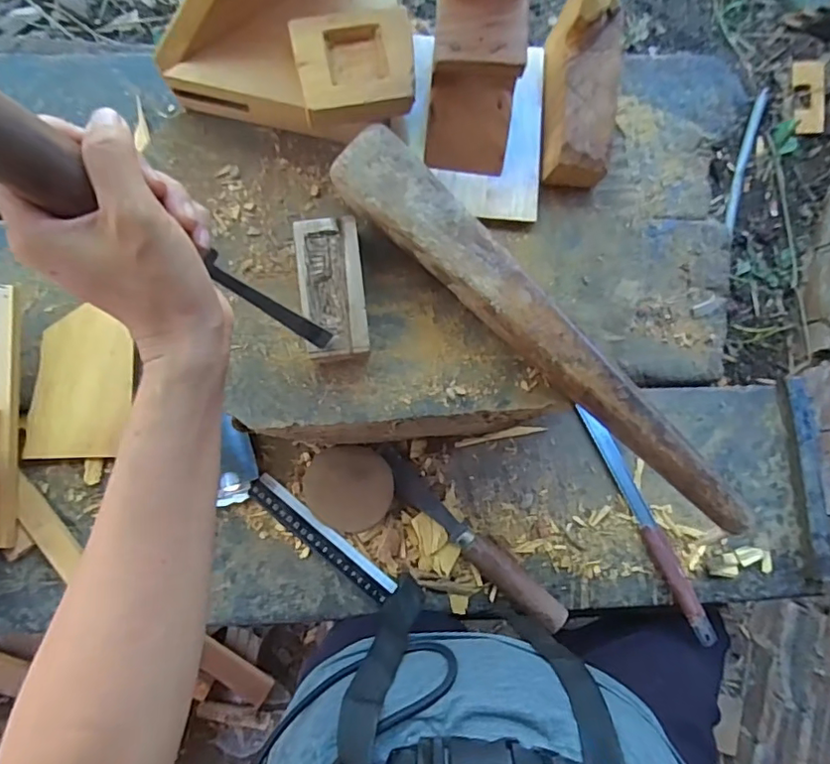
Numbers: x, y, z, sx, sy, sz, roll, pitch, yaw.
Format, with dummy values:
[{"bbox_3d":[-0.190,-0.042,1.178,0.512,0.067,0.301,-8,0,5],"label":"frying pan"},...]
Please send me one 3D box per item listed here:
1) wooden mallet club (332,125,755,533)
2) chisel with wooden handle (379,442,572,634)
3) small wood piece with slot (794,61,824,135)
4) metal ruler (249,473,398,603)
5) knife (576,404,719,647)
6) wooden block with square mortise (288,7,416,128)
[{"bbox_3d":[0.103,-0.027,0.416,0.407,0.044,0.054,43,83,0],"label":"wooden mallet club"},{"bbox_3d":[0.056,0.167,0.593,0.253,0.038,0.032,43,83,0],"label":"chisel with wooden handle"},{"bbox_3d":[0.976,-0.707,1.386,0.061,0.028,0.184,0,93,26],"label":"small wood piece with slot"},{"bbox_3d":[-0.100,0.169,0.605,0.187,0.006,0.027,40,83,4],"label":"metal ruler"},{"bbox_3d":[0.258,0.156,0.622,0.023,0.024,0.280,-26,87,-7],"label":"knife"},{"bbox_3d":[-0.042,-0.223,0.397,0.081,0.026,0.067,-13,86,-6],"label":"wooden block with square mortise"}]

